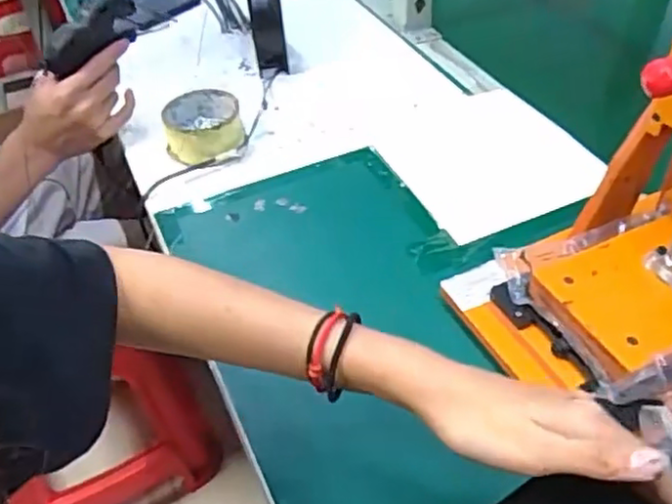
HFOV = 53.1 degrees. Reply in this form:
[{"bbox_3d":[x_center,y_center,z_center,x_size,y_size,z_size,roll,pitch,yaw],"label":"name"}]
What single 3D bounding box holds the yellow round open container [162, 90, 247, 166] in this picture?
[{"bbox_3d":[-0.145,-0.135,0.742,0.081,0.052,0.090,-13,45,-10],"label":"yellow round open container"}]

